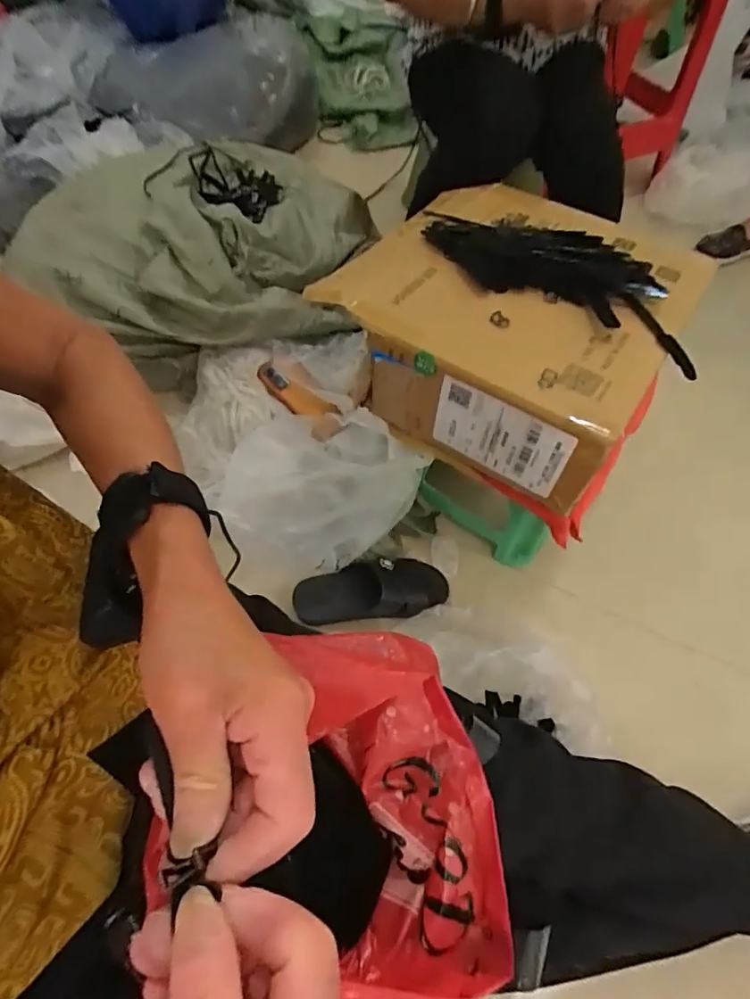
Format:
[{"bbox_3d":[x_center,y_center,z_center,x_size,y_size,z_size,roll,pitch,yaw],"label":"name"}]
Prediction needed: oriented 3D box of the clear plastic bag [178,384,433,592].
[{"bbox_3d":[-0.092,-0.081,0.775,0.273,0.125,0.346,-10,61,-9],"label":"clear plastic bag"}]

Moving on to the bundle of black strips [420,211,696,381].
[{"bbox_3d":[0.213,-0.276,0.614,0.348,0.025,0.150,29,63,14],"label":"bundle of black strips"}]

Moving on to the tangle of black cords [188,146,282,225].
[{"bbox_3d":[-0.272,-0.627,1.038,0.157,0.052,0.219,-15,61,-11],"label":"tangle of black cords"}]

